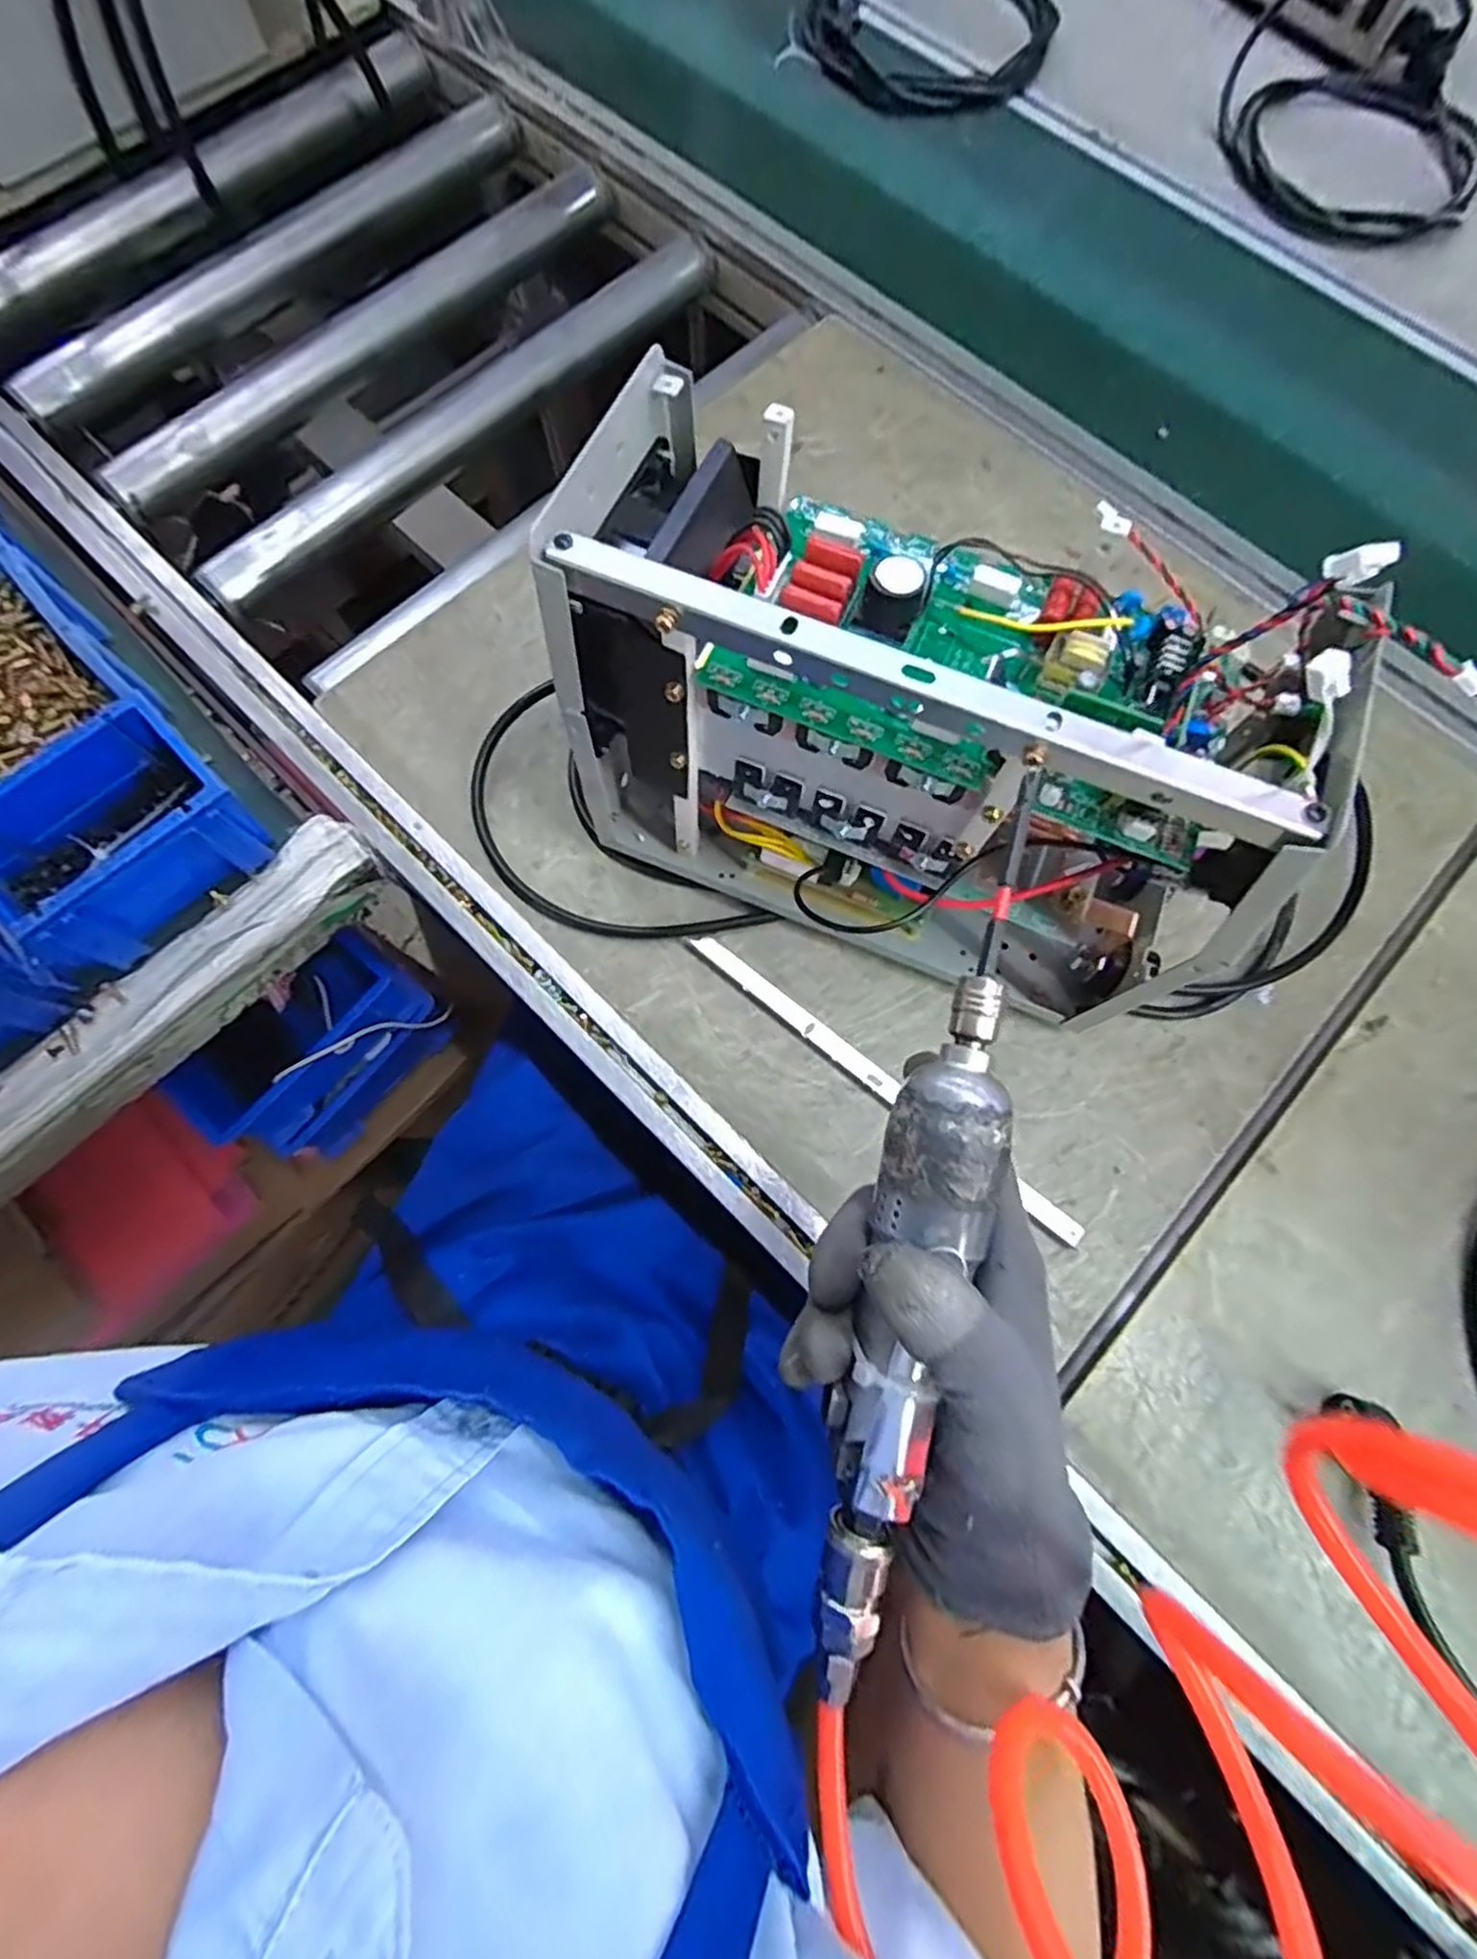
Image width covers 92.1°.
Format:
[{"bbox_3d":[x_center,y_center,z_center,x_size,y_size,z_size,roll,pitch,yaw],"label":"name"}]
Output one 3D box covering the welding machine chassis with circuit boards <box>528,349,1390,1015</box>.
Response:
[{"bbox_3d":[0.081,-0.124,0.399,0.323,0.247,0.144,22,77,5],"label":"welding machine chassis with circuit boards"}]

